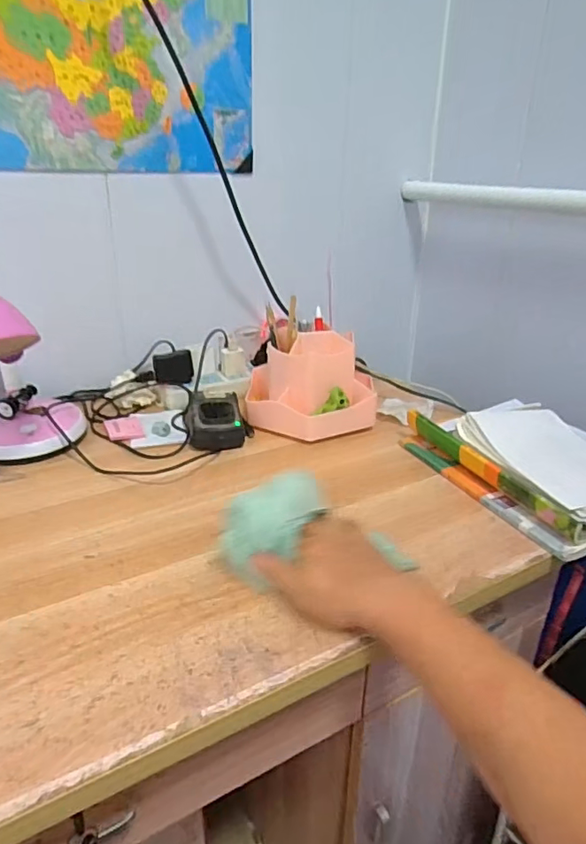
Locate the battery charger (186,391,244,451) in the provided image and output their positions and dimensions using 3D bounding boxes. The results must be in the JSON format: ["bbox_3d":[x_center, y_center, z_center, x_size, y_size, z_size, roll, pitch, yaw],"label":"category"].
[{"bbox_3d":[-0.104,-0.002,0.720,0.073,0.044,0.108,-3,25,-9],"label":"battery charger"}]

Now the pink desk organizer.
[{"bbox_3d":[0.027,-0.055,0.749,0.176,0.124,0.131,1,25,0],"label":"pink desk organizer"}]

